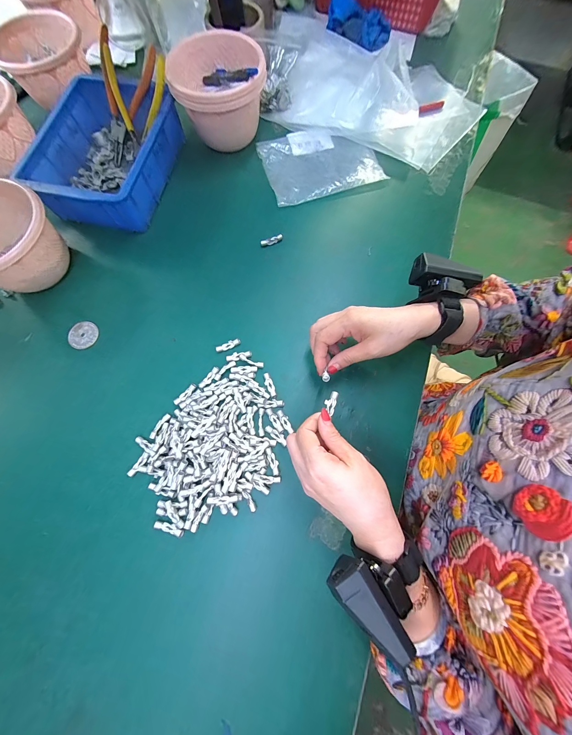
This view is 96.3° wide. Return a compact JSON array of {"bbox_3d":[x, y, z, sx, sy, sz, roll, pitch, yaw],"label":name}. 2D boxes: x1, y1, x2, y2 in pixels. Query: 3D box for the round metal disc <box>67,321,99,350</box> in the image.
[{"bbox_3d":[-0.300,-0.048,0.378,0.042,0.004,0.040,0,75,0],"label":"round metal disc"}]

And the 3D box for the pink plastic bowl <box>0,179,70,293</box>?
[{"bbox_3d":[-0.392,-0.176,0.369,0.131,0.084,0.127,0,75,0],"label":"pink plastic bowl"}]

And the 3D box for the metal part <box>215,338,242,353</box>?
[{"bbox_3d":[-0.083,-0.032,0.367,0.035,0.007,0.012,-24,76,-6],"label":"metal part"}]

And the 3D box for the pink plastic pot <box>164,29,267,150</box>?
[{"bbox_3d":[-0.112,-0.459,0.437,0.153,0.100,0.146,7,75,2],"label":"pink plastic pot"}]

